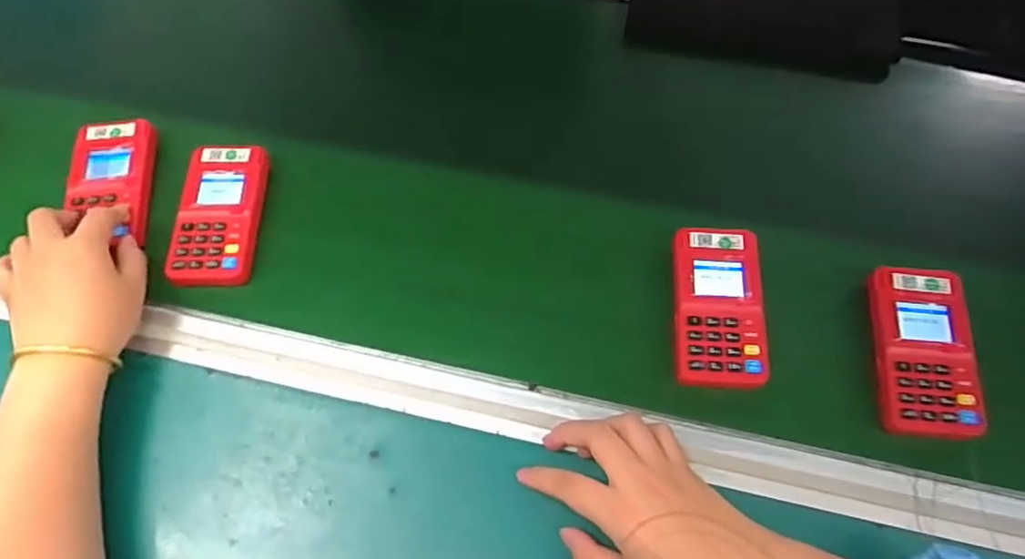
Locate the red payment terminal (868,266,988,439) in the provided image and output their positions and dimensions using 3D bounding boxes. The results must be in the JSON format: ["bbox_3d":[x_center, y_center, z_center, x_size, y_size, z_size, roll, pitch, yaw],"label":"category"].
[{"bbox_3d":[0.303,0.049,0.493,0.060,0.023,0.124,5,59,-2],"label":"red payment terminal"}]

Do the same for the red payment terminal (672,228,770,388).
[{"bbox_3d":[0.155,0.018,0.508,0.062,0.020,0.130,6,59,-2],"label":"red payment terminal"}]

